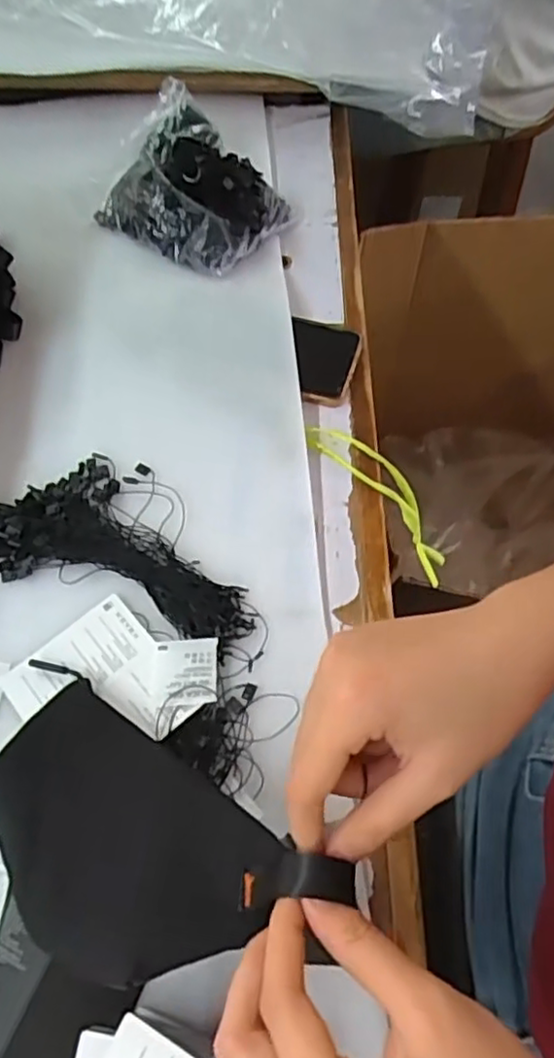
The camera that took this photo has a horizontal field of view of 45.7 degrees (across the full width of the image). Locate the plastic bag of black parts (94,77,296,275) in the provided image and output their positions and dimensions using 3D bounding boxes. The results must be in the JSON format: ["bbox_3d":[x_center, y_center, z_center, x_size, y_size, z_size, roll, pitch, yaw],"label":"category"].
[{"bbox_3d":[-0.075,-0.307,0.592,0.157,0.075,0.123,35,68,18],"label":"plastic bag of black parts"}]

